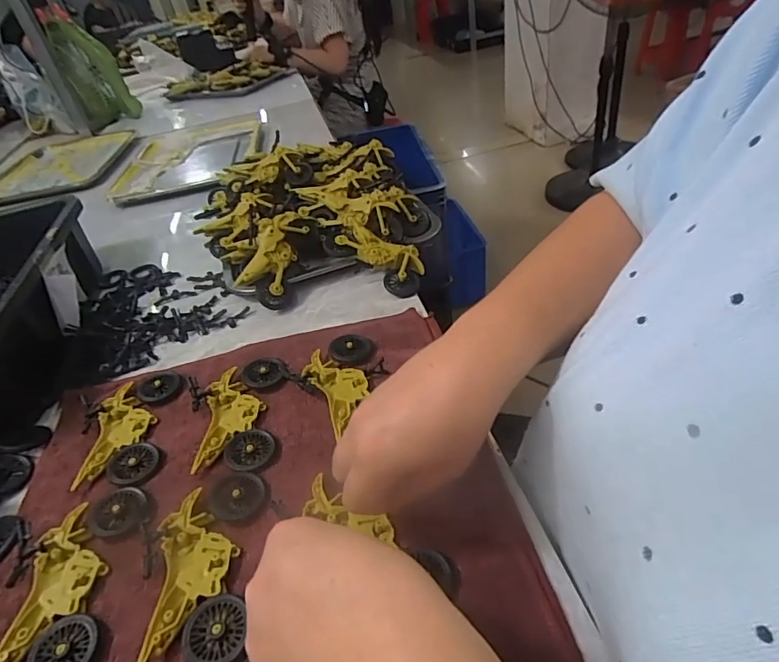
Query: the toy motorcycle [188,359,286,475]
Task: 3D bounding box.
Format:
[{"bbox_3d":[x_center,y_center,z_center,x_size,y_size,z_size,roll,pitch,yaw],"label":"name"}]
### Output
[{"bbox_3d":[-0.119,0.066,0.396,0.076,0.018,0.114,-18,39,-8],"label":"toy motorcycle"}]

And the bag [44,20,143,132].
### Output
[{"bbox_3d":[-0.791,-0.692,1.310,0.145,0.223,0.112,-28,41,-20],"label":"bag"}]

